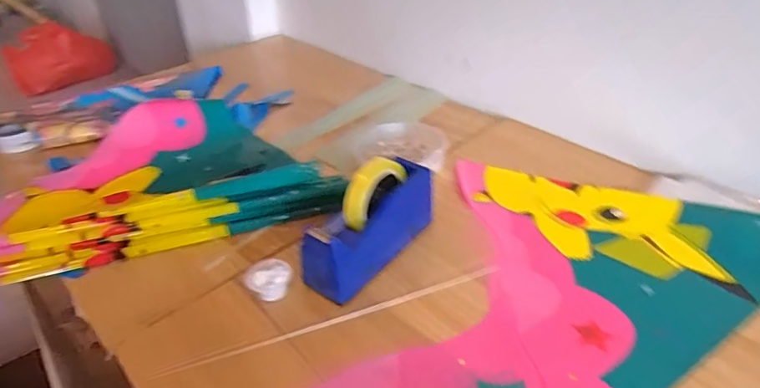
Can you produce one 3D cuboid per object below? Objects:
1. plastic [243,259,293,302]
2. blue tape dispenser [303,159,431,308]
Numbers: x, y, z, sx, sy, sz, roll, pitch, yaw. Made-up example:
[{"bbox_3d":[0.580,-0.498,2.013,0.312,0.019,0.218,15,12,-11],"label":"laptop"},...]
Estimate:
[{"bbox_3d":[-0.137,0.107,0.595,0.053,0.037,0.047,10,37,15],"label":"plastic"},{"bbox_3d":[-0.006,0.036,0.608,0.065,0.129,0.198,22,42,29],"label":"blue tape dispenser"}]

